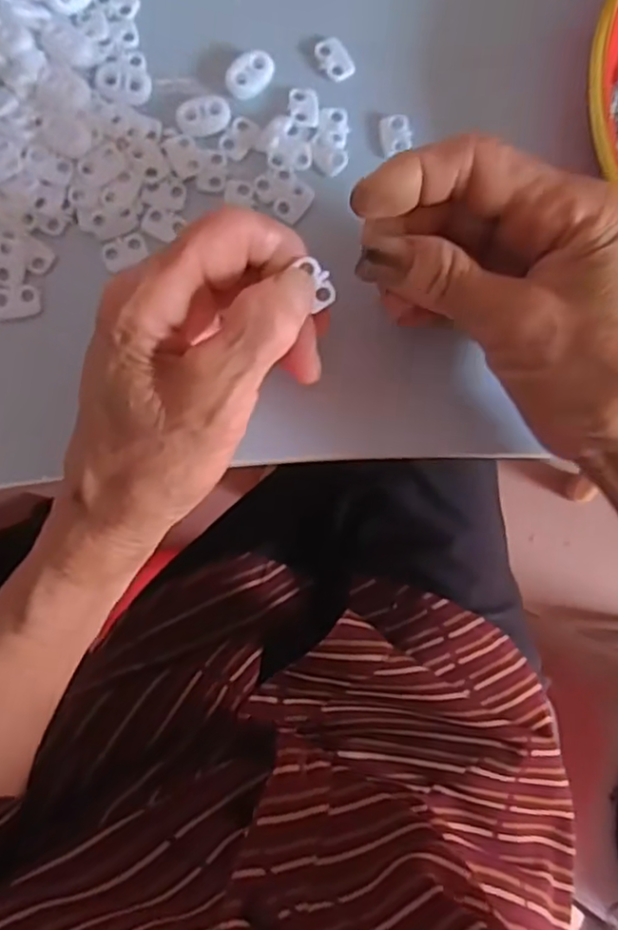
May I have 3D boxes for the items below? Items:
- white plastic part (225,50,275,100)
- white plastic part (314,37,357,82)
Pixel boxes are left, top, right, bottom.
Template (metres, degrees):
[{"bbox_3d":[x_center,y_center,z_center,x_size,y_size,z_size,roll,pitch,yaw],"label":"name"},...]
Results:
[{"bbox_3d":[-0.024,-0.162,0.283,0.023,0.004,0.015,-45,89,-5],"label":"white plastic part"},{"bbox_3d":[0.011,-0.172,0.287,0.013,0.004,0.019,-29,88,-5],"label":"white plastic part"}]

